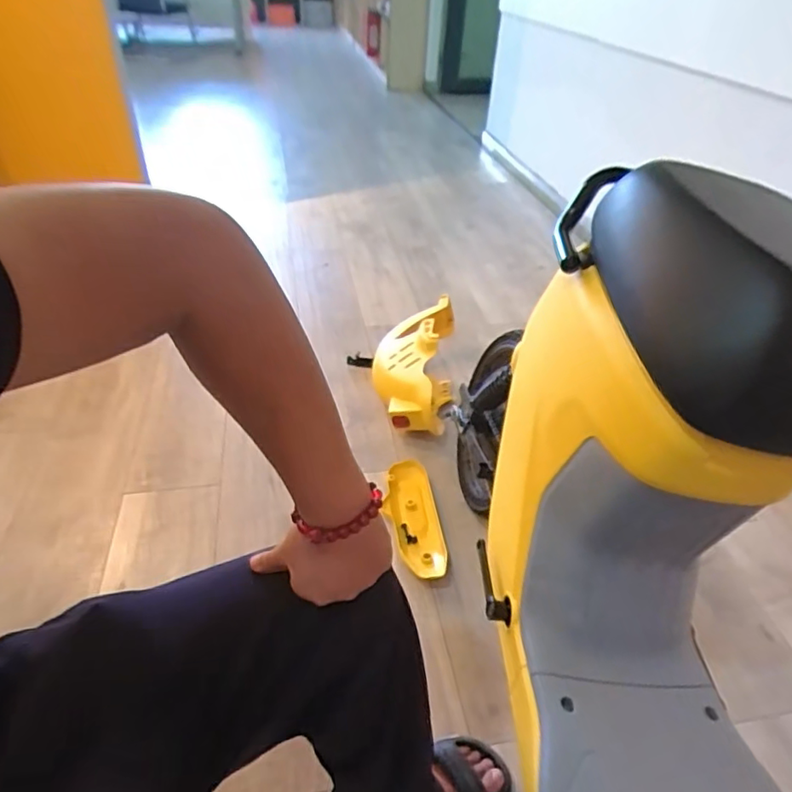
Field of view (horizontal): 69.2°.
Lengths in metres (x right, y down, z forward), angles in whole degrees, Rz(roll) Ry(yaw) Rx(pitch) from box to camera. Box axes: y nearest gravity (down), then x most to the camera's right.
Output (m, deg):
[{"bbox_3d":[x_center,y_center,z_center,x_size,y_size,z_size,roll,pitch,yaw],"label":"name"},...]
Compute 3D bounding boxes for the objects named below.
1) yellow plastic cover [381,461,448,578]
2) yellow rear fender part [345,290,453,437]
[{"bbox_3d":[0.034,0.255,1.175,0.106,0.046,0.303,-3,40,-8],"label":"yellow plastic cover"},{"bbox_3d":[0.015,-0.101,1.458,0.271,0.170,0.454,4,39,1],"label":"yellow rear fender part"}]

